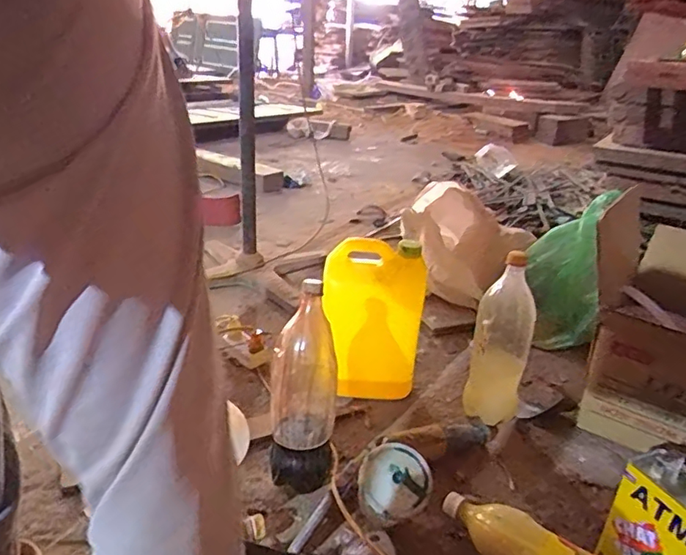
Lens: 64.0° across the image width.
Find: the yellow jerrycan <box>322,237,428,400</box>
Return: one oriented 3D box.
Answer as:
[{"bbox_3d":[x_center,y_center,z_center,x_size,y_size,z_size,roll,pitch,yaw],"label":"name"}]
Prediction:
[{"bbox_3d":[0.048,0.082,0.987,0.177,0.262,0.089,8,23,16],"label":"yellow jerrycan"}]

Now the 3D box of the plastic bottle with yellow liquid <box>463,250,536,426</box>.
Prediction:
[{"bbox_3d":[0.277,0.108,0.963,0.094,0.306,0.077,7,23,14],"label":"plastic bottle with yellow liquid"}]

